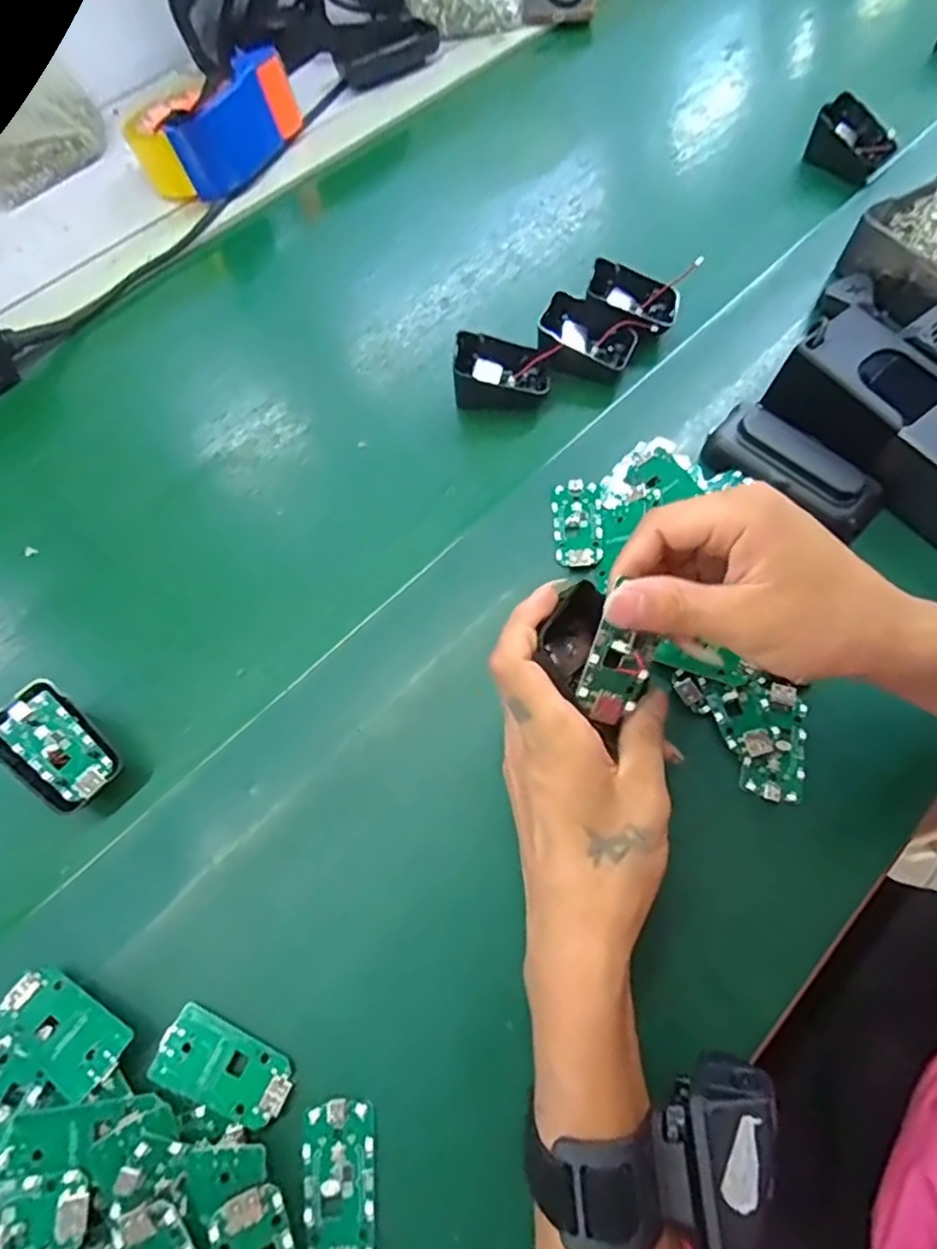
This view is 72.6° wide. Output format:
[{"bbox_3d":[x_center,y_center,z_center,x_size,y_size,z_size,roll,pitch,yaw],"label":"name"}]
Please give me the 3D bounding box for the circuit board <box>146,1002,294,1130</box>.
[{"bbox_3d":[-0.112,0.203,0.293,0.062,0.007,0.030,21,68,12],"label":"circuit board"}]

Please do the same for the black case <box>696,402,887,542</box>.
[{"bbox_3d":[0.205,-0.099,0.405,0.108,0.028,0.044,40,74,19],"label":"black case"}]

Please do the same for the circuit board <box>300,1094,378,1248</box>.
[{"bbox_3d":[-0.056,0.245,0.275,0.032,0.004,0.064,-5,65,1],"label":"circuit board"}]

